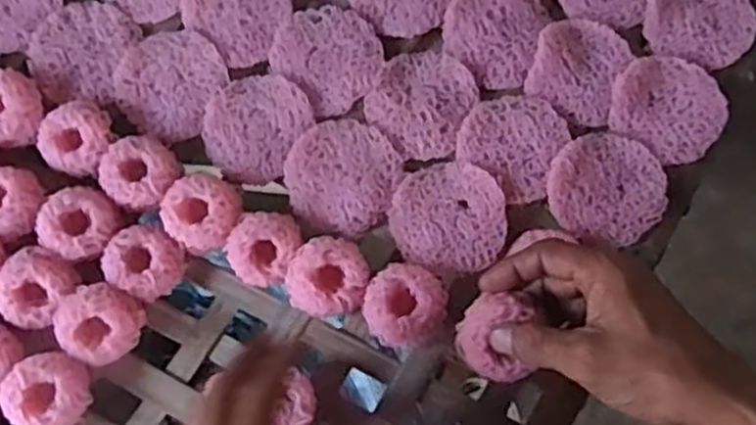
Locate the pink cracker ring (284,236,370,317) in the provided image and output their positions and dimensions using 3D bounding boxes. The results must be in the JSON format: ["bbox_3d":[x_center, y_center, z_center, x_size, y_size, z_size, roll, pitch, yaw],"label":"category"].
[{"bbox_3d":[-0.033,0.042,0.503,0.051,0.021,0.048,0,70,0],"label":"pink cracker ring"}]

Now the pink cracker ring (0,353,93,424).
[{"bbox_3d":[-0.211,0.114,0.487,0.051,0.022,0.047,-3,70,-1],"label":"pink cracker ring"}]

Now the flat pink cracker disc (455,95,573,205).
[{"bbox_3d":[0.094,-0.048,0.525,0.071,0.009,0.068,0,70,0],"label":"flat pink cracker disc"}]

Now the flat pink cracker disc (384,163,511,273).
[{"bbox_3d":[0.047,0.003,0.516,0.075,0.013,0.071,0,70,0],"label":"flat pink cracker disc"}]

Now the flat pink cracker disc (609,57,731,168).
[{"bbox_3d":[0.201,-0.073,0.530,0.075,0.012,0.069,0,70,0],"label":"flat pink cracker disc"}]

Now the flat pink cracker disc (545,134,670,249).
[{"bbox_3d":[0.153,-0.017,0.516,0.076,0.011,0.072,0,70,0],"label":"flat pink cracker disc"}]

